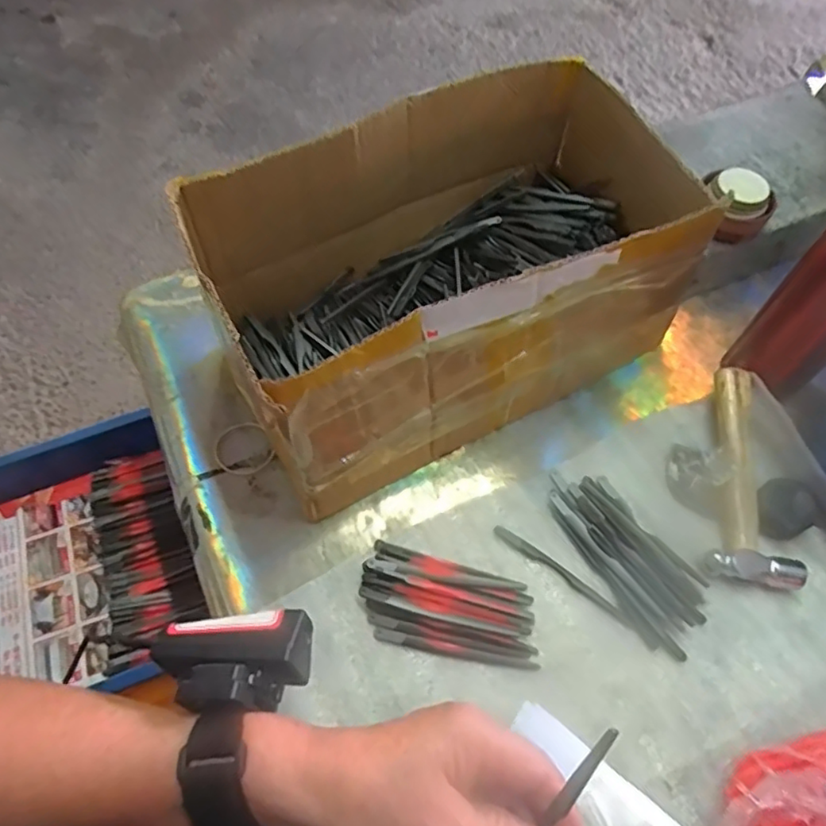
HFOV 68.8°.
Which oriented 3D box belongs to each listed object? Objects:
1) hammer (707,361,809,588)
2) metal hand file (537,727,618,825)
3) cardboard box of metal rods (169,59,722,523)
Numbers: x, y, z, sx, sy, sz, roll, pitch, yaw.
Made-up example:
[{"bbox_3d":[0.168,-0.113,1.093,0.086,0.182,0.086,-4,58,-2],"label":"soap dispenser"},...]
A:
[{"bbox_3d":[0.242,0.044,0.428,0.061,0.033,0.152,13,61,6],"label":"hammer"},{"bbox_3d":[0.060,0.176,0.255,0.007,0.007,0.103,27,98,13],"label":"metal hand file"},{"bbox_3d":[0.024,-0.099,0.428,0.313,0.138,0.190,-26,64,-14],"label":"cardboard box of metal rods"}]

